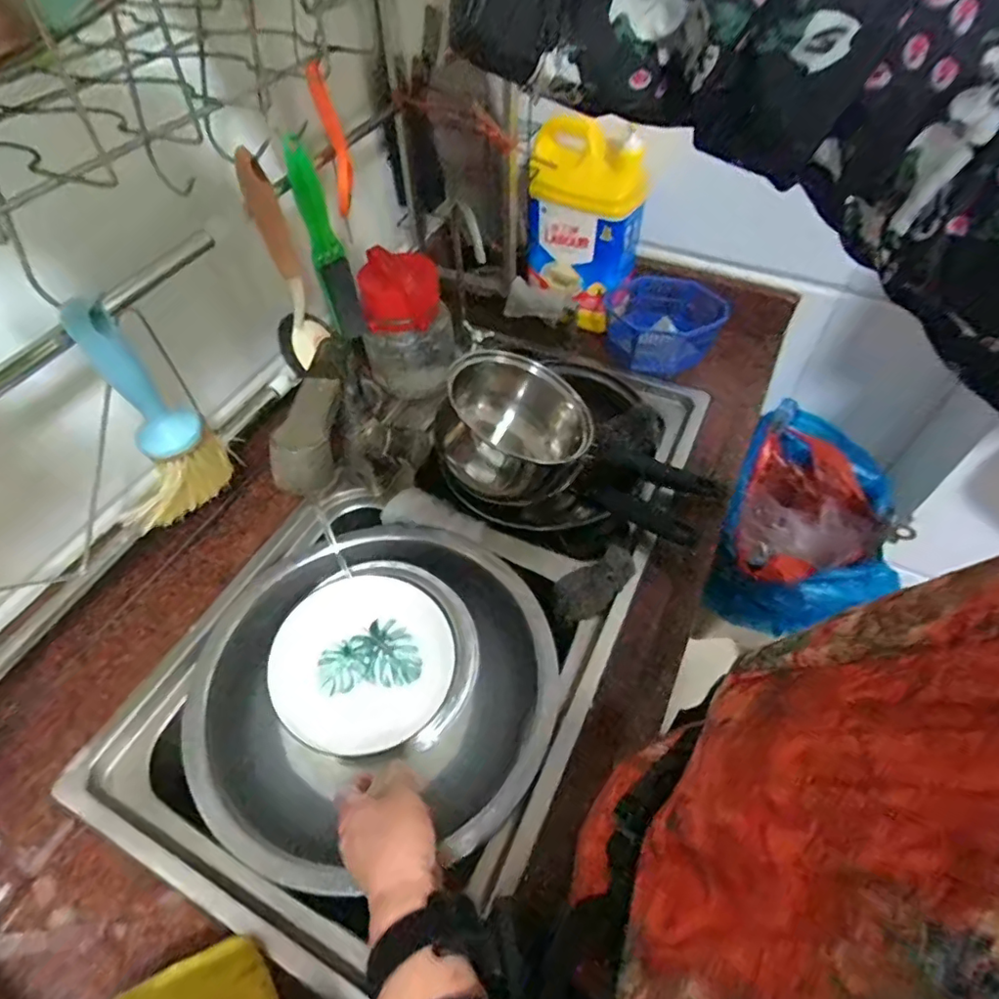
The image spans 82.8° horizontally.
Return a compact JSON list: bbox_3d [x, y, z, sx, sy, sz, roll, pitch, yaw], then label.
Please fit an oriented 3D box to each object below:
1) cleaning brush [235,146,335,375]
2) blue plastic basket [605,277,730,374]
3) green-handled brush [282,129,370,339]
[{"bbox_3d":[-0.220,-0.233,0.568,0.056,0.204,0.056,-23,55,-13],"label":"cleaning brush"},{"bbox_3d":[0.232,-0.245,0.811,0.157,0.083,0.115,13,55,13],"label":"blue plastic basket"},{"bbox_3d":[-0.185,-0.272,0.613,0.038,0.213,0.021,-11,53,-4],"label":"green-handled brush"}]

